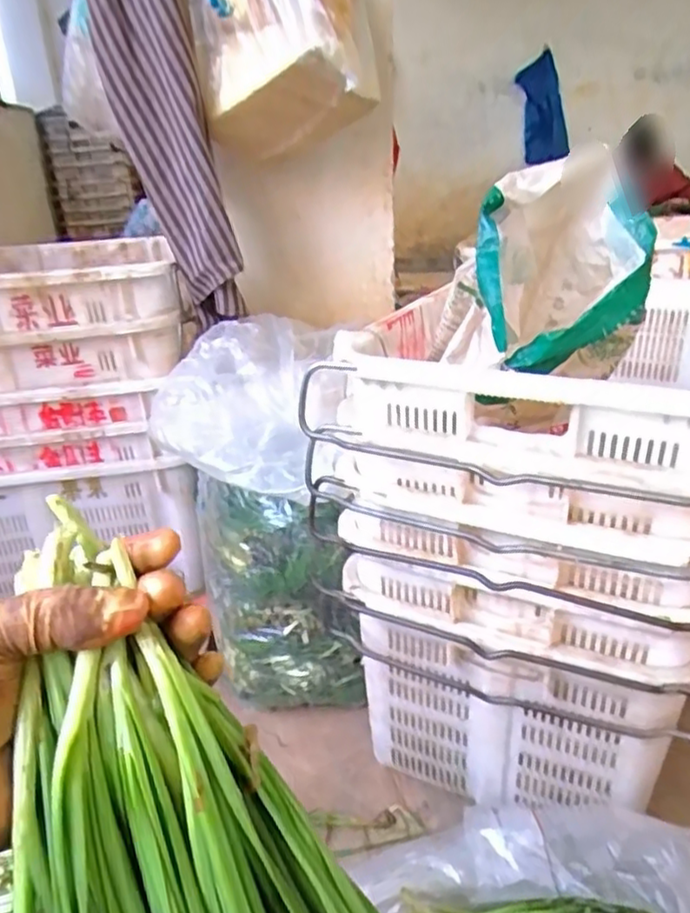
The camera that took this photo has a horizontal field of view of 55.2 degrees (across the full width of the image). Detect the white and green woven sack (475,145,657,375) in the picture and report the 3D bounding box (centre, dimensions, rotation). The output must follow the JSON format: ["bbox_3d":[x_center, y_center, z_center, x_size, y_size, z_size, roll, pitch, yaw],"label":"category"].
[{"bbox_3d":[0.244,-0.233,0.784,0.169,0.200,0.280,2,25,10],"label":"white and green woven sack"}]

